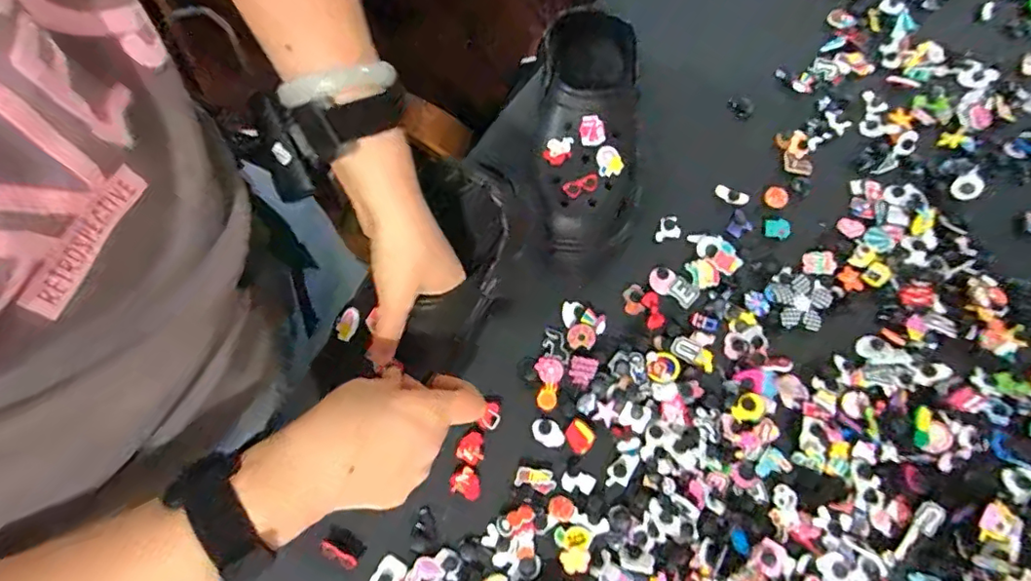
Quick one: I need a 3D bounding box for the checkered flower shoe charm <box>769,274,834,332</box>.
[{"bbox_3d":[0.269,0.012,0.515,0.055,0.004,0.051,-9,71,-4],"label":"checkered flower shoe charm"}]

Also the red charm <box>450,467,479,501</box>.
[{"bbox_3d":[-0.041,0.161,0.460,0.026,0.004,0.022,26,73,8],"label":"red charm"}]

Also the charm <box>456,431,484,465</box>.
[{"bbox_3d":[-0.037,0.133,0.469,0.023,0.007,0.025,0,71,-1],"label":"charm"}]

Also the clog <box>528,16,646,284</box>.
[{"bbox_3d":[0.077,-0.140,0.513,0.115,0.086,0.240,3,85,0],"label":"clog"}]

